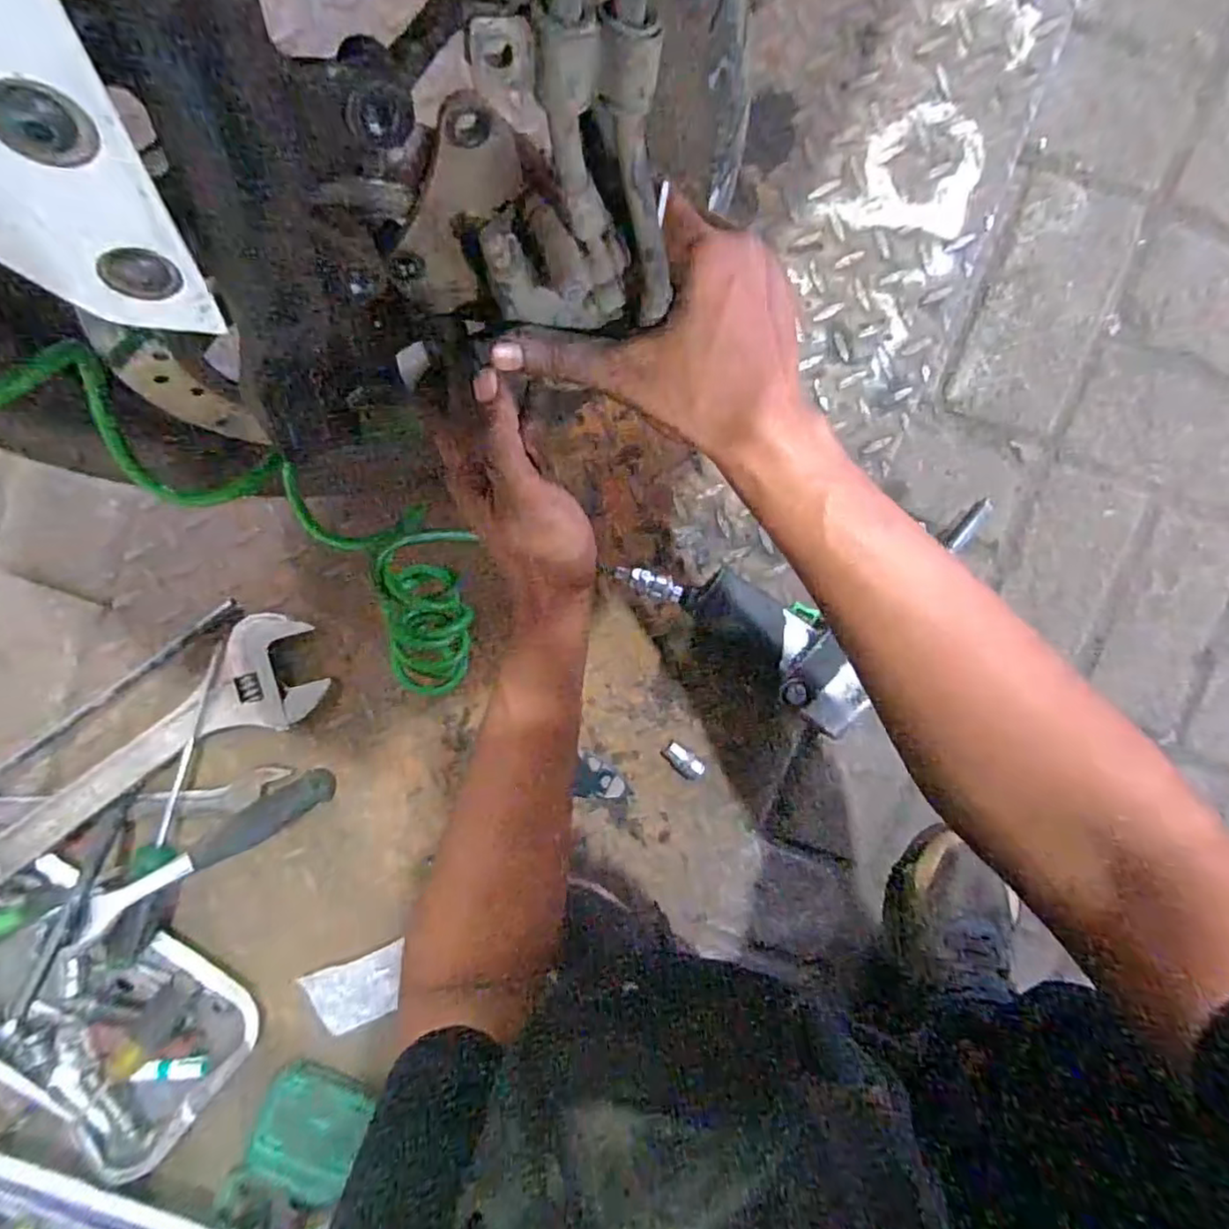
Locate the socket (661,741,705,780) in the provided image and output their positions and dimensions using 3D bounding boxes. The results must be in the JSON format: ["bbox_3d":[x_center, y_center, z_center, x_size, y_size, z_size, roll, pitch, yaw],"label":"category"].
[{"bbox_3d":[0.065,0.135,0.586,0.040,0.020,0.021,42,95,-7],"label":"socket"}]

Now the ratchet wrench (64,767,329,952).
[{"bbox_3d":[-0.356,0.209,0.555,0.228,0.026,0.036,-31,98,-20],"label":"ratchet wrench"}]

